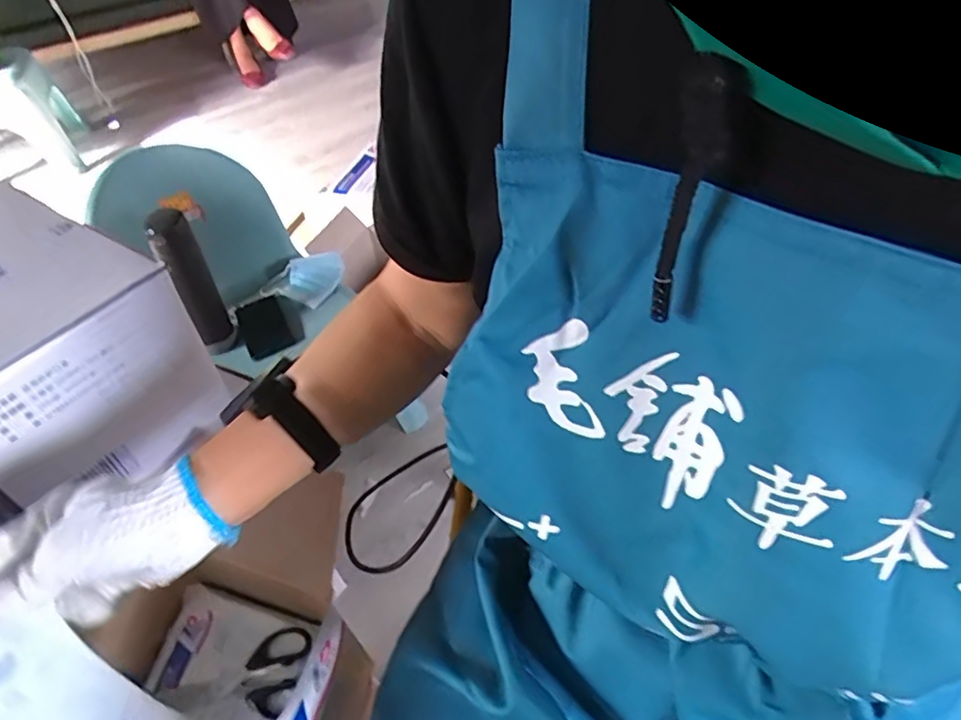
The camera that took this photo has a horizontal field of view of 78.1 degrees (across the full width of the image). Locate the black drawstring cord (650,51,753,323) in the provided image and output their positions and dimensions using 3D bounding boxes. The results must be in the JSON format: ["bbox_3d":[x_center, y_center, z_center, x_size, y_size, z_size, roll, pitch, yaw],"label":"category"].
[{"bbox_3d":[0.063,-0.048,0.180,0.015,0.081,0.014,7,49,9],"label":"black drawstring cord"}]

